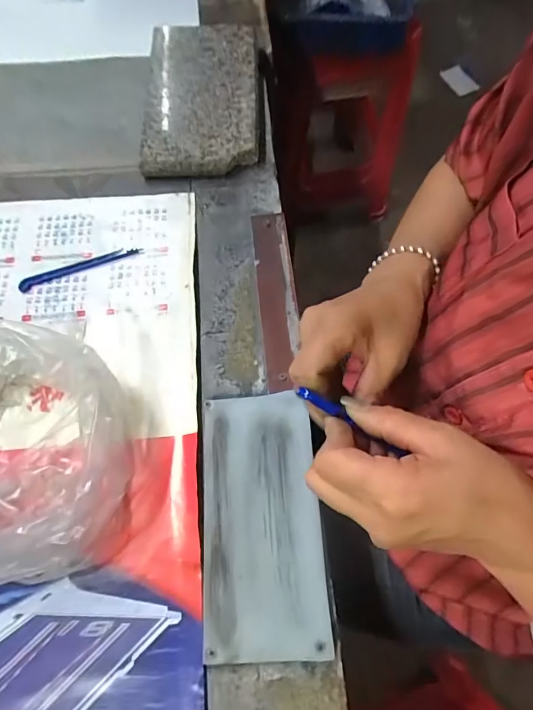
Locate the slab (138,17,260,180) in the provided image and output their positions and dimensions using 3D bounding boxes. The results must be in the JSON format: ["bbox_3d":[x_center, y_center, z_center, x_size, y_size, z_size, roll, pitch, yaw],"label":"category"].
[{"bbox_3d":[-0.080,-0.327,0.523,0.136,0.025,0.258,-2,67,-1],"label":"slab"}]

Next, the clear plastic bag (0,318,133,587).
[{"bbox_3d":[-0.206,0.064,0.341,0.165,0.067,0.221,-42,73,-16],"label":"clear plastic bag"}]

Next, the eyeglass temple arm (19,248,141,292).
[{"bbox_3d":[-0.193,-0.092,0.439,0.126,0.008,0.015,-21,68,-9],"label":"eyeglass temple arm"}]

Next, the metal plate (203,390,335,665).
[{"bbox_3d":[-0.005,0.129,0.341,0.092,0.009,0.195,-3,66,-2],"label":"metal plate"}]

